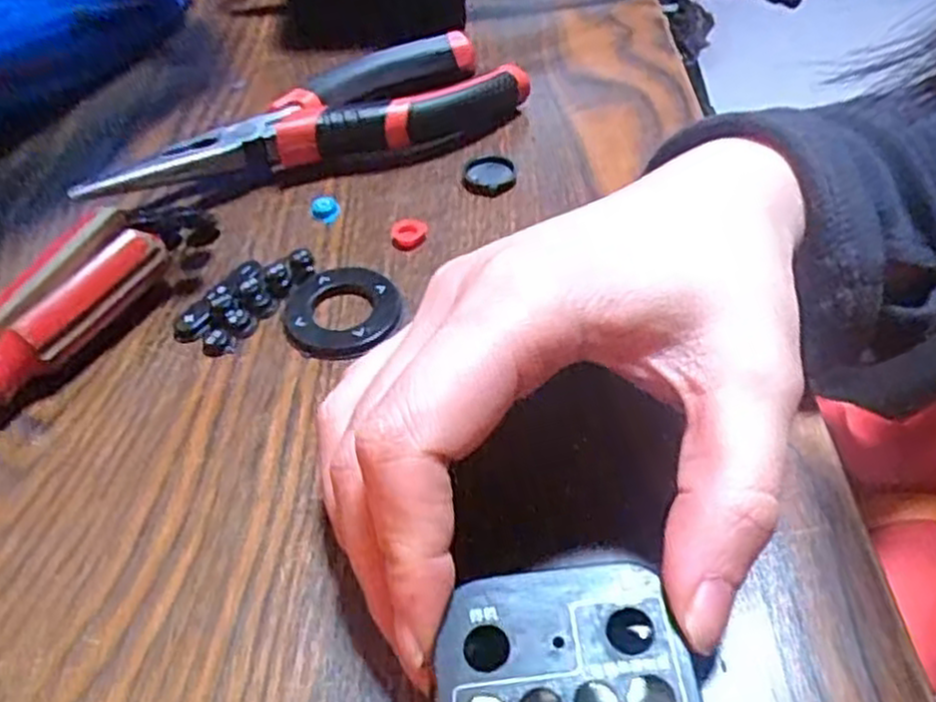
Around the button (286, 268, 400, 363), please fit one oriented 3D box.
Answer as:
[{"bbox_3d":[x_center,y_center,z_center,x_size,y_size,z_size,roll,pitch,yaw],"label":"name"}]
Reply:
[{"bbox_3d":[-0.036,-0.013,0.231,0.033,0.004,0.035,-8,47,-3],"label":"button"}]

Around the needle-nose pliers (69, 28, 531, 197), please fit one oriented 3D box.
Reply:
[{"bbox_3d":[-0.054,-0.077,0.279,0.151,0.022,0.044,-24,50,-17],"label":"needle-nose pliers"}]

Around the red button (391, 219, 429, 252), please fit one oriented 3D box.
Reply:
[{"bbox_3d":[-0.019,-0.038,0.253,0.011,0.004,0.012,-8,47,-3],"label":"red button"}]

